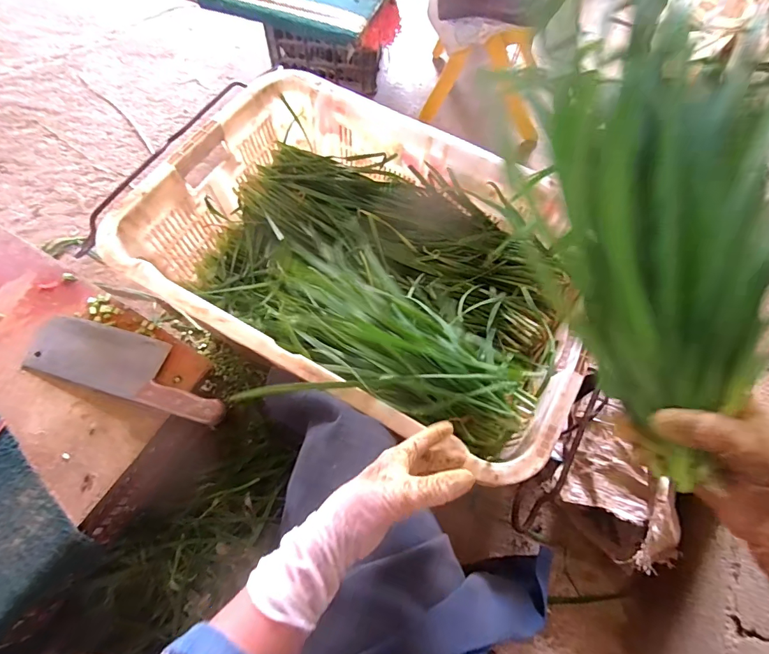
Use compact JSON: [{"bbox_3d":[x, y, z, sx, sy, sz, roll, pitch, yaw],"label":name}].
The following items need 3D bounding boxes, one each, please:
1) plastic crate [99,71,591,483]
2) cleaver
[{"bbox_3d":[-0.027,-0.123,0.682,0.686,0.164,0.489,28,68,12],"label":"plastic crate"},{"bbox_3d":[-0.349,0.050,0.552,0.295,0.030,0.086,16,66,7],"label":"cleaver"}]

